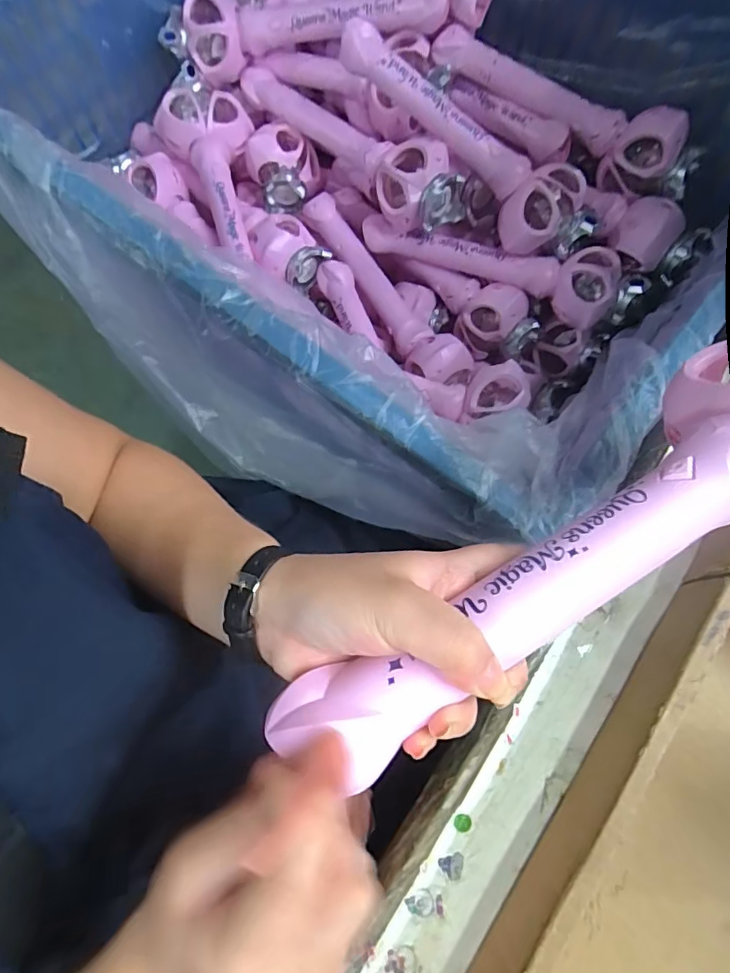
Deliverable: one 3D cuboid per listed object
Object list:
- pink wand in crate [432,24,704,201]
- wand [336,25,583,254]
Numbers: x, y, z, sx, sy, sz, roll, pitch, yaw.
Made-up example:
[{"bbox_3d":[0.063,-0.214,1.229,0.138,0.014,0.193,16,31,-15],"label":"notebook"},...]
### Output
[{"bbox_3d":[0.247,-0.468,0.655,0.358,0.086,0.063,30,74,8],"label":"pink wand in crate"},{"bbox_3d":[0.110,-0.418,0.629,0.336,0.092,0.083,37,75,-6],"label":"wand"}]

